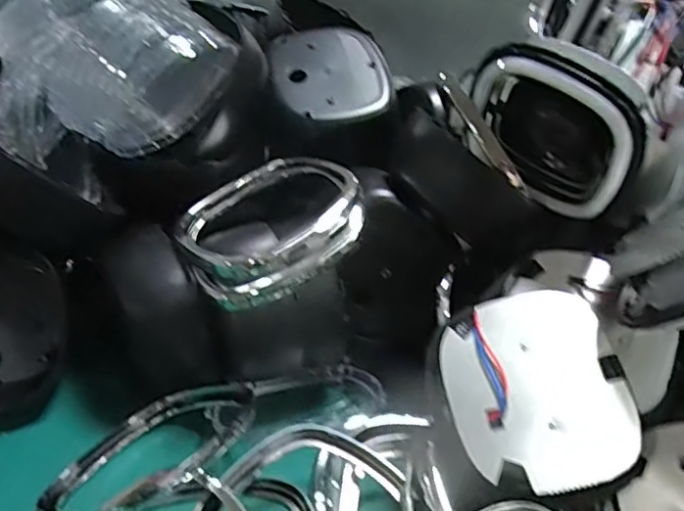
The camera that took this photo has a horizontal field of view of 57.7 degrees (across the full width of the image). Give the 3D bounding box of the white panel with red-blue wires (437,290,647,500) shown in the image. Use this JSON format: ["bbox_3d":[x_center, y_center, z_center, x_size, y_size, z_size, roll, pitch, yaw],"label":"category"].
[{"bbox_3d":[0.125,0.086,0.404,0.113,0.015,0.128,-14,62,0],"label":"white panel with red-blue wires"}]

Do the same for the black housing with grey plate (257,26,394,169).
[{"bbox_3d":[-0.019,-0.156,0.623,0.123,0.112,0.108,-13,31,-29],"label":"black housing with grey plate"}]

